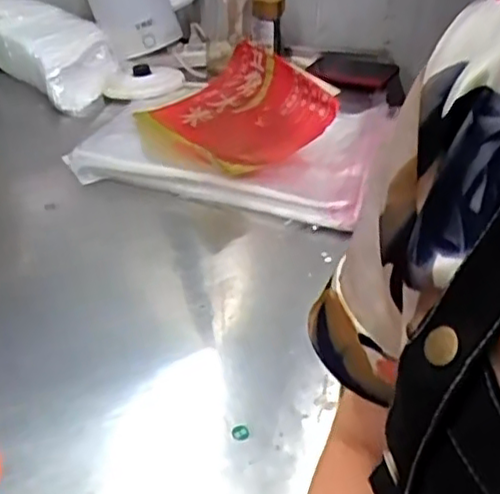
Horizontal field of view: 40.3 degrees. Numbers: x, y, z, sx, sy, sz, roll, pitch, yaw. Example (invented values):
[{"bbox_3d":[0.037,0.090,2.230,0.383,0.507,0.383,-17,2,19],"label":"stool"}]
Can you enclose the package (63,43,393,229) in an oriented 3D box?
[{"bbox_3d":[-0.033,-0.195,1.050,0.459,0.121,0.277,14,40,16],"label":"package"}]

